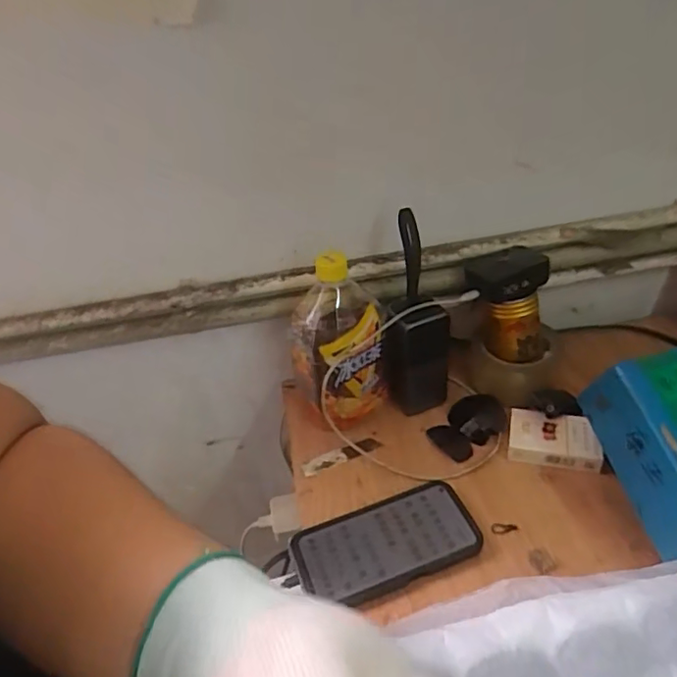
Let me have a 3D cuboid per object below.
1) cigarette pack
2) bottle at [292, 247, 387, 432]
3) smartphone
[{"bbox_3d":[0.221,0.105,0.596,0.086,0.026,0.062,6,39,14],"label":"cigarette pack"},{"bbox_3d":[-0.001,0.005,0.608,0.092,0.203,0.093,-8,38,-4],"label":"bottle"},{"bbox_3d":[0.045,0.184,0.521,0.164,0.017,0.081,-17,40,-15],"label":"smartphone"}]

